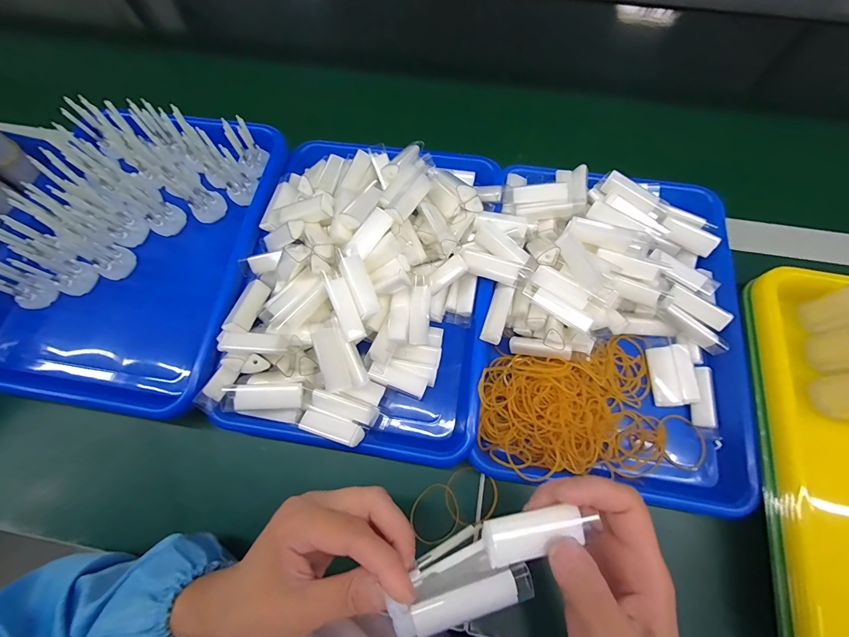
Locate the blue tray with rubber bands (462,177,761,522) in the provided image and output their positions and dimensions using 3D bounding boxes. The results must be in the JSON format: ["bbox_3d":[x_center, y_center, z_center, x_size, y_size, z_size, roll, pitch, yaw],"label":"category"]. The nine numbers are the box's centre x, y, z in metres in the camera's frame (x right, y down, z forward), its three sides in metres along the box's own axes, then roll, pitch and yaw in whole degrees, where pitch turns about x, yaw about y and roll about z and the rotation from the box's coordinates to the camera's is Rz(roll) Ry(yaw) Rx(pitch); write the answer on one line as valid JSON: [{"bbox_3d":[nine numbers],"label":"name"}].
[{"bbox_3d":[0.170,-0.006,0.350,0.261,0.052,0.324,7,69,4],"label":"blue tray with rubber bands"}]

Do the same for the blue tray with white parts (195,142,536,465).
[{"bbox_3d":[-0.047,-0.042,0.356,0.265,0.070,0.321,7,69,4],"label":"blue tray with white parts"}]

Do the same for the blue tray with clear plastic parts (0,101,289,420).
[{"bbox_3d":[-0.306,-0.076,0.379,0.251,0.076,0.320,8,69,4],"label":"blue tray with clear plastic parts"}]

